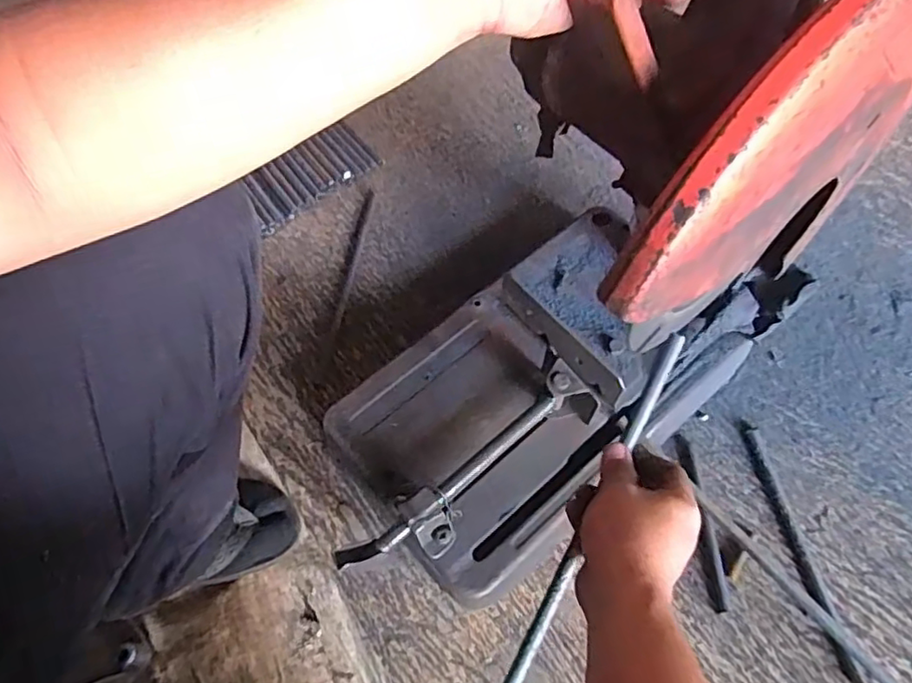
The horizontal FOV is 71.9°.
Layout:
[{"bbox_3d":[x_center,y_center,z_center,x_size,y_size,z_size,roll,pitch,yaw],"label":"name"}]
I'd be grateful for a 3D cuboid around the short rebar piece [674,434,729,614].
[{"bbox_3d":[0.264,0.188,0.672,0.017,0.015,0.184,-4,62,1],"label":"short rebar piece"}]

